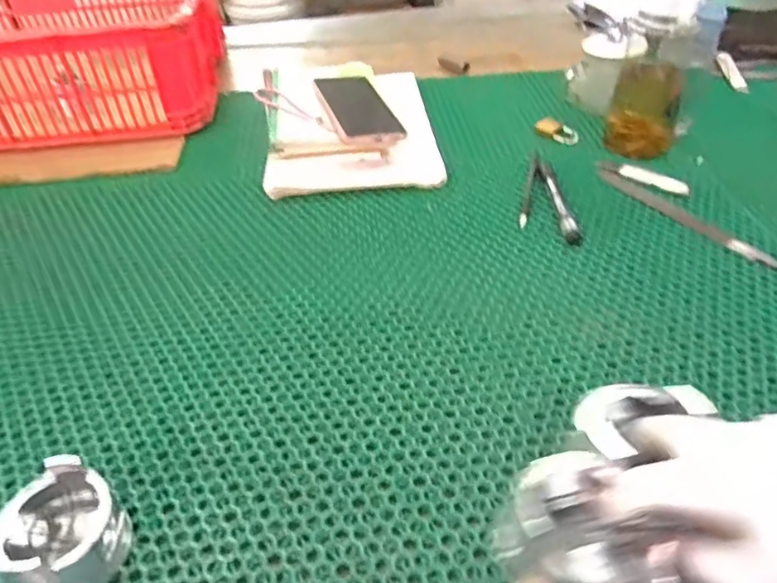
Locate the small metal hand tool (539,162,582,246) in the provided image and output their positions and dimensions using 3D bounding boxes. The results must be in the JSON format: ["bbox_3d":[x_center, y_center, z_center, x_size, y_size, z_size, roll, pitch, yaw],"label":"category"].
[{"bbox_3d":[0.185,-0.098,0.623,0.017,0.018,0.140,-2,41,1],"label":"small metal hand tool"}]

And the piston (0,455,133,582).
[{"bbox_3d":[-0.193,0.142,0.338,0.066,0.051,0.063,-1,39,1],"label":"piston"}]

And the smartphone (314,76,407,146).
[{"bbox_3d":[-0.039,-0.227,0.709,0.079,0.007,0.154,-11,48,-19],"label":"smartphone"}]

